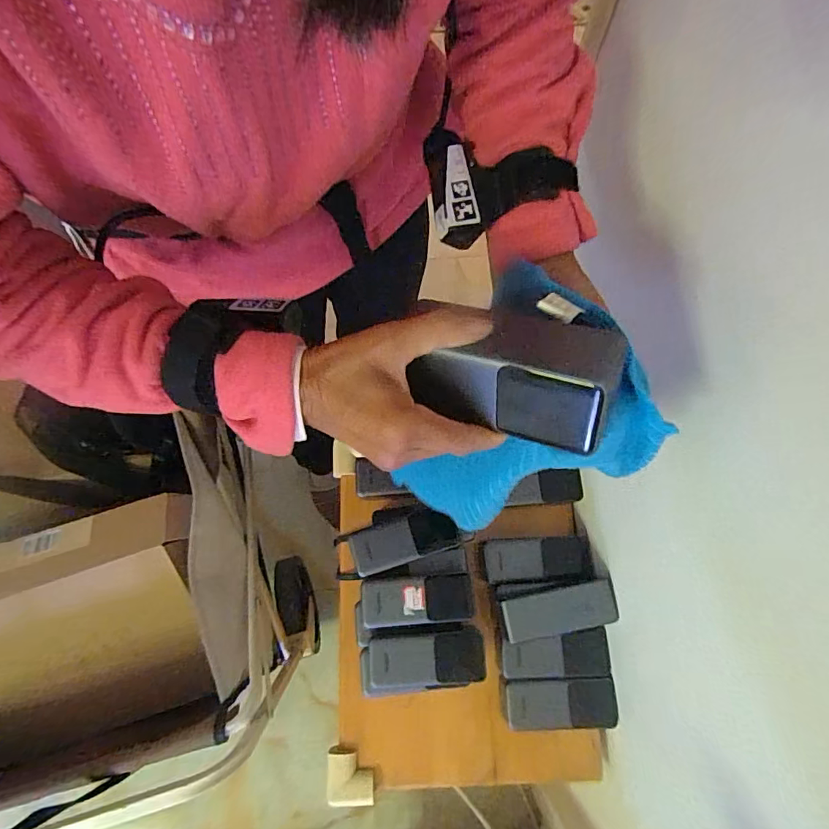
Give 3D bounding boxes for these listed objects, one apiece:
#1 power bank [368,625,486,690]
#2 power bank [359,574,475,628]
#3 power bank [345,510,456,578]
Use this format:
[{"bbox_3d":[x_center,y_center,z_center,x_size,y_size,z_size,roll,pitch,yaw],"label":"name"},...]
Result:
[{"bbox_3d":[0.015,0.275,0.558,0.128,0.028,0.054,-4,75,0],"label":"power bank"},{"bbox_3d":[0.006,0.215,0.575,0.130,0.025,0.051,1,74,-14],"label":"power bank"},{"bbox_3d":[-0.011,0.152,0.603,0.132,0.020,0.053,-13,74,-19],"label":"power bank"}]

